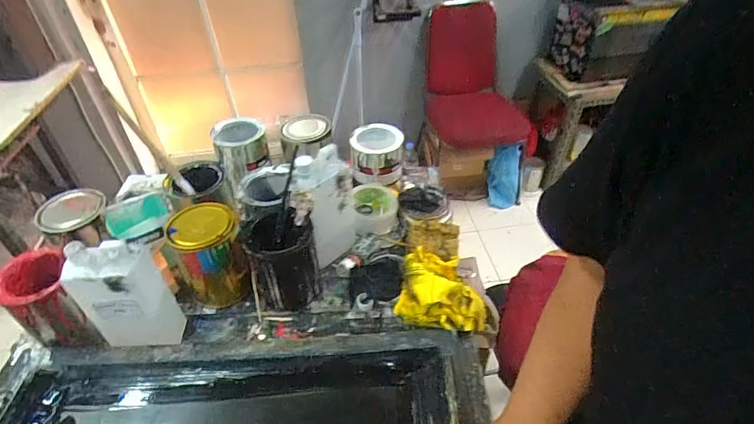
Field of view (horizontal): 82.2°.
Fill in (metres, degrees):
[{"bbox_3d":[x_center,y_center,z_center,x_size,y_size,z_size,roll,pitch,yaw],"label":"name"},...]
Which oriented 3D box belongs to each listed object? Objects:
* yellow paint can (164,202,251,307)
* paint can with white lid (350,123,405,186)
[{"bbox_3d":[-0.263,0.078,0.695,0.095,0.157,0.099,-1,41,1],"label":"yellow paint can"},{"bbox_3d":[0.000,-0.121,0.901,0.106,0.091,0.104,-3,41,-1],"label":"paint can with white lid"}]

